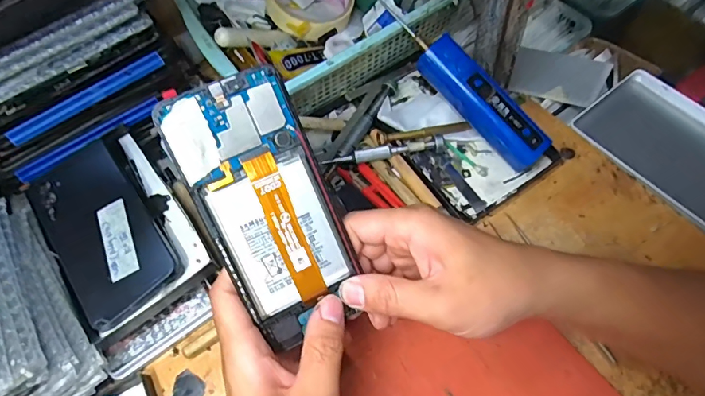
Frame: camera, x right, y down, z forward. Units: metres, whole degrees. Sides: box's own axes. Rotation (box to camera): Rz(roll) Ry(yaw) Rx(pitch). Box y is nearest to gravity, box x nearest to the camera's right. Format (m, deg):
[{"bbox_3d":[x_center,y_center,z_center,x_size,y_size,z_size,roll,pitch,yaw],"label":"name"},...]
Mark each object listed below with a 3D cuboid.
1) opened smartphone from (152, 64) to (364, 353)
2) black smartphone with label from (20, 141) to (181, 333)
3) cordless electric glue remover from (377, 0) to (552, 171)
[{"bbox_3d":[-0.048,0.007,0.262,0.072,0.005,0.155,-26,102,-13],"label":"opened smartphone"},{"bbox_3d":[-0.210,0.024,0.372,0.079,0.015,0.160,-37,66,-15],"label":"black smartphone with label"},{"bbox_3d":[0.093,-0.105,0.395,0.029,0.033,0.193,-41,85,-16],"label":"cordless electric glue remover"}]

